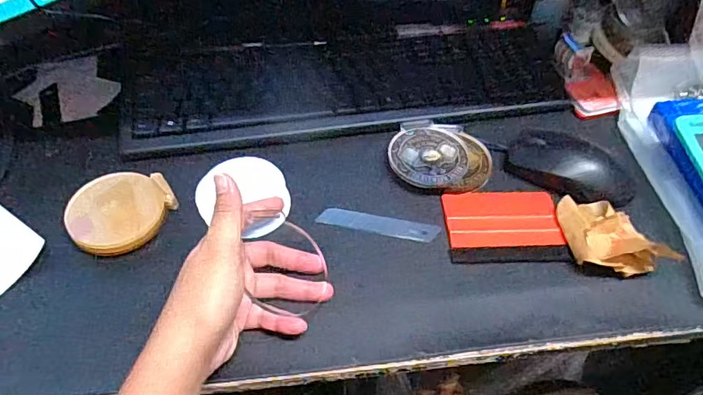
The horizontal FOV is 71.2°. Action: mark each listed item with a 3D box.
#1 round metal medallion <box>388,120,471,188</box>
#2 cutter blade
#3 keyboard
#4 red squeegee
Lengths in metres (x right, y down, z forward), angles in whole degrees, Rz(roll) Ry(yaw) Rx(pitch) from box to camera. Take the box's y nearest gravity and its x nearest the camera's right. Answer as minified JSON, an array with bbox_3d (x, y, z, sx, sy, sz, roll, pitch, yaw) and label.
[{"bbox_3d":[0.073,-0.043,0.462,0.072,0.007,0.080,6,52,2],"label":"round metal medallion"},{"bbox_3d":[0.023,0.023,0.419,0.101,0.004,0.018,9,52,5],"label":"cutter blade"},{"bbox_3d":[0.005,-0.117,0.506,0.451,0.019,0.118,-8,58,-9],"label":"keyboard"},{"bbox_3d":[0.130,0.022,0.418,0.096,0.009,0.069,0,52,-2],"label":"red squeegee"}]

